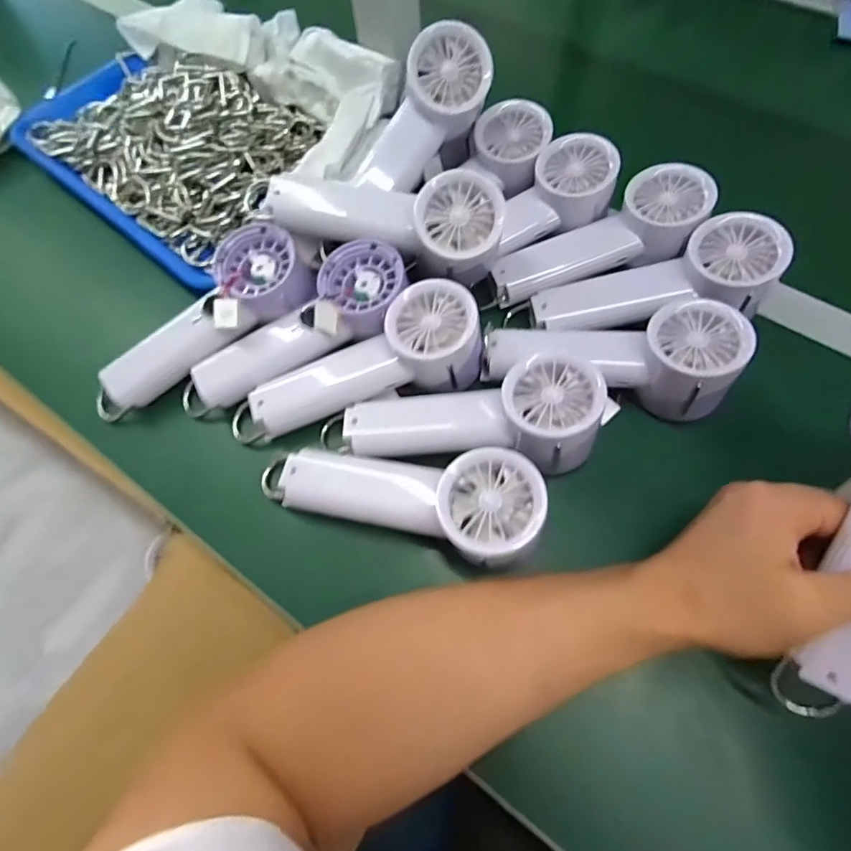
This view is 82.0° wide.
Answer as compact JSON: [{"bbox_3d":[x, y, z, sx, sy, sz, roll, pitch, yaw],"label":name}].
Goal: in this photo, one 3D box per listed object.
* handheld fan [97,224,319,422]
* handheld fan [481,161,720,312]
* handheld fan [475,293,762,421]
[{"bbox_3d":[-0.174,-0.075,0.374,0.192,0.060,0.065,-36,69,-13],"label":"handheld fan"},{"bbox_3d":[0.136,-0.142,0.386,0.173,0.038,0.063,-24,66,7],"label":"handheld fan"},{"bbox_3d":[0.131,-0.048,0.354,0.172,0.070,0.068,5,65,18],"label":"handheld fan"}]

